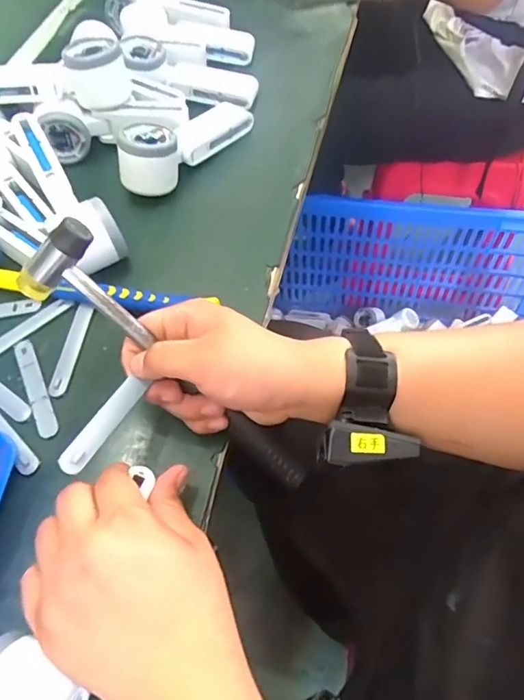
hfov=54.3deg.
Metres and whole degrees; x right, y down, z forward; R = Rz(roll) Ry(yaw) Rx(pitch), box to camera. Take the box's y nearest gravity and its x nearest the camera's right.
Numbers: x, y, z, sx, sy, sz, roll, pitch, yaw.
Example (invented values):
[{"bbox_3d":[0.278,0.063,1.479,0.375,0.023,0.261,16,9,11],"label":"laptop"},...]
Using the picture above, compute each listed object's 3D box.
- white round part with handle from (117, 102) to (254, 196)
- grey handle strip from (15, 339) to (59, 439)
[{"bbox_3d":[-0.081,-0.228,0.533,0.051,0.054,0.170,35,66,23],"label":"white round part with handle"},{"bbox_3d":[-0.185,0.029,0.419,0.016,0.006,0.095,-24,59,-11],"label":"grey handle strip"}]

